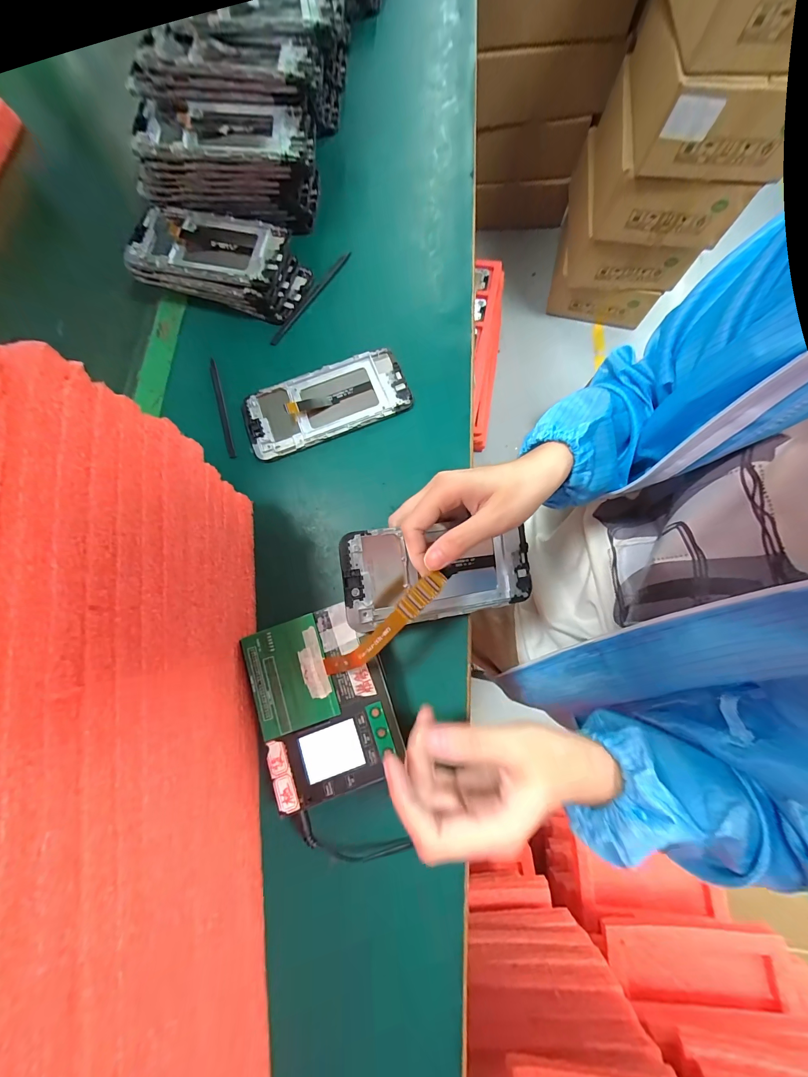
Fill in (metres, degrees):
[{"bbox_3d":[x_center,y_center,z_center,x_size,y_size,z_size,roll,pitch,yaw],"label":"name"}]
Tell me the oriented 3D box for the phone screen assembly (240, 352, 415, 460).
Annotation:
[{"bbox_3d":[-0.076,-0.132,0.336,0.157,0.011,0.073,-22,78,-3],"label":"phone screen assembly"}]

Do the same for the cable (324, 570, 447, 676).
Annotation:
[{"bbox_3d":[-0.013,0.062,0.242,0.106,0.029,0.018,-41,79,-5],"label":"cable"}]

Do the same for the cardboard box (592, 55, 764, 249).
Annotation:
[{"bbox_3d":[0.688,-1.017,0.895,0.354,0.173,0.425,12,78,4],"label":"cardboard box"}]

